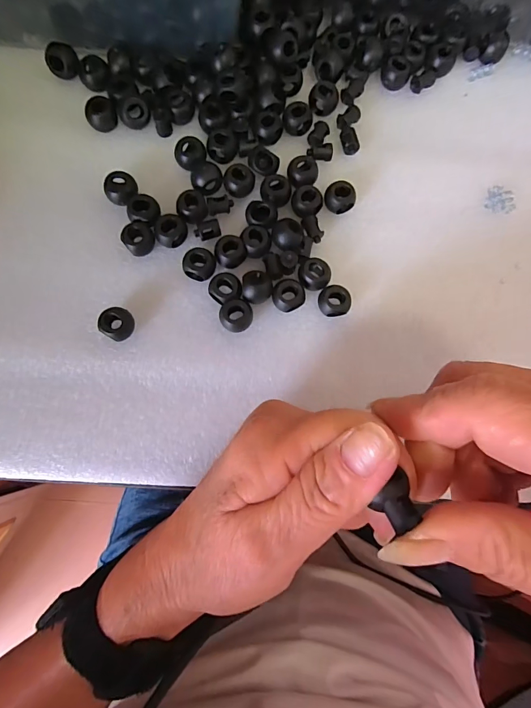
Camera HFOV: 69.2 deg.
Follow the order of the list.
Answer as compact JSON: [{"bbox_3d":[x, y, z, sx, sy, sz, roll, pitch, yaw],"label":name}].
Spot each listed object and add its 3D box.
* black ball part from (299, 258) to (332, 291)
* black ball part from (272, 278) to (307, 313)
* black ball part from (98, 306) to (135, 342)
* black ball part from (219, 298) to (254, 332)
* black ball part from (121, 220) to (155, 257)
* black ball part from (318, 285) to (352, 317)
[{"bbox_3d":[0.027,-0.043,0.213,0.017,0.011,0.016,0,82,-3],"label":"black ball part"},{"bbox_3d":[0.013,-0.031,0.210,0.017,0.012,0.015,10,82,-2],"label":"black ball part"},{"bbox_3d":[-0.078,-0.016,0.204,0.016,0.012,0.016,0,82,-3],"label":"black ball part"},{"bbox_3d":[-0.016,-0.020,0.208,0.017,0.011,0.017,0,82,-3],"label":"black ball part"},{"bbox_3d":[-0.070,-0.064,0.211,0.017,0.011,0.017,0,82,-3],"label":"black ball part"},{"bbox_3d":[0.038,-0.029,0.211,0.017,0.013,0.015,-13,83,-5],"label":"black ball part"}]

